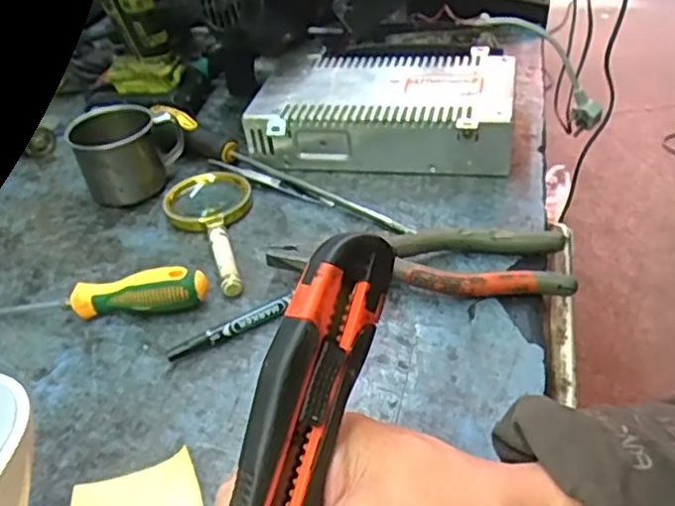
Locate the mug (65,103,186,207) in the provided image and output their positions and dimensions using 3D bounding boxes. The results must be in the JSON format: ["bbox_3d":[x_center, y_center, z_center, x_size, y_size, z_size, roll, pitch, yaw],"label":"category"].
[{"bbox_3d":[-0.170,-0.082,0.554,0.082,0.062,0.061,-18,41,-12],"label":"mug"}]

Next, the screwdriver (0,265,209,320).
[{"bbox_3d":[-0.163,0.029,0.442,0.155,0.030,0.023,-1,40,8],"label":"screwdriver"}]

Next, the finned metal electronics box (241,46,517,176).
[{"bbox_3d":[0.040,-0.121,0.575,0.211,0.051,0.124,3,41,13],"label":"finned metal electronics box"}]

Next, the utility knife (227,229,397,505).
[{"bbox_3d":[-0.017,0.067,0.246,0.025,0.031,0.160,13,72,23],"label":"utility knife"}]

